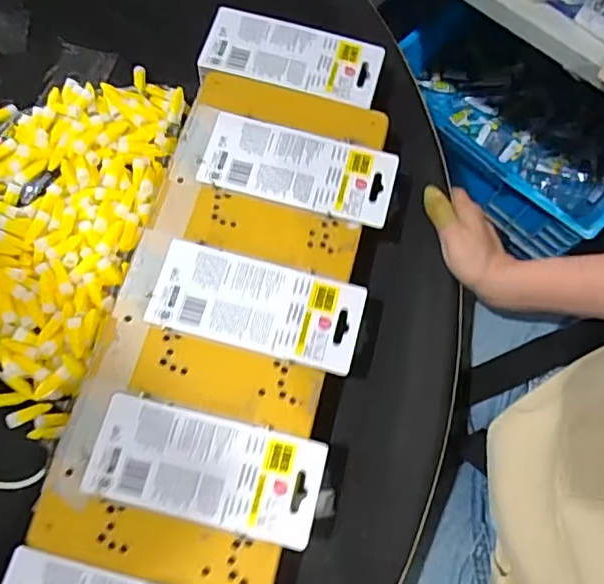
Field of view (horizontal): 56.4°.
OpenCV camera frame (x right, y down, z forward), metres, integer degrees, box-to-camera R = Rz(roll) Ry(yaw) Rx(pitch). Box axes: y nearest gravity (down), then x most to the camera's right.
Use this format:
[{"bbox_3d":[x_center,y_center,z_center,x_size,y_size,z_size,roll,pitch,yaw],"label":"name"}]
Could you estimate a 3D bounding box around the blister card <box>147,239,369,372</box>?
[{"bbox_3d":[-0.034,0.009,0.432,0.158,0.005,0.070,14,71,4],"label":"blister card"}]

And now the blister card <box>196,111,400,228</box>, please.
[{"bbox_3d":[-0.002,-0.104,0.472,0.158,0.007,0.071,14,71,4],"label":"blister card"}]

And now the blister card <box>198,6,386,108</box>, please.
[{"bbox_3d":[-0.008,-0.217,0.512,0.158,0.008,0.071,15,71,4],"label":"blister card"}]

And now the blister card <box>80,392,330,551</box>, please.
[{"bbox_3d":[-0.066,0.122,0.392,0.157,0.006,0.071,13,71,3],"label":"blister card"}]

